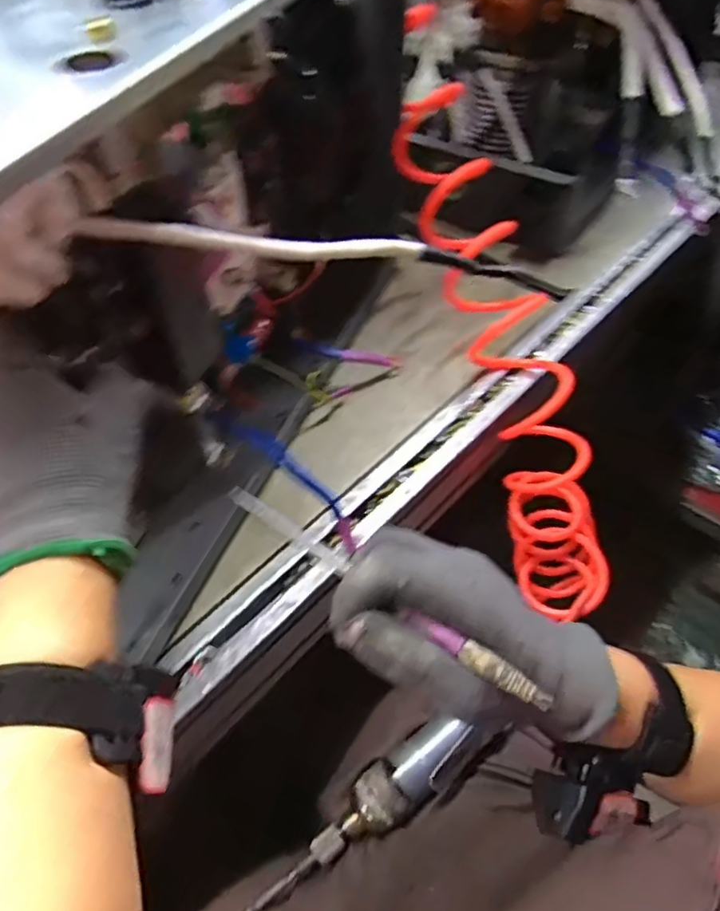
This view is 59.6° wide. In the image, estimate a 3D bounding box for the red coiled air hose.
[{"bbox_3d":[0.126,-0.096,0.564,0.064,0.109,0.480,-19,88,-15],"label":"red coiled air hose"}]

